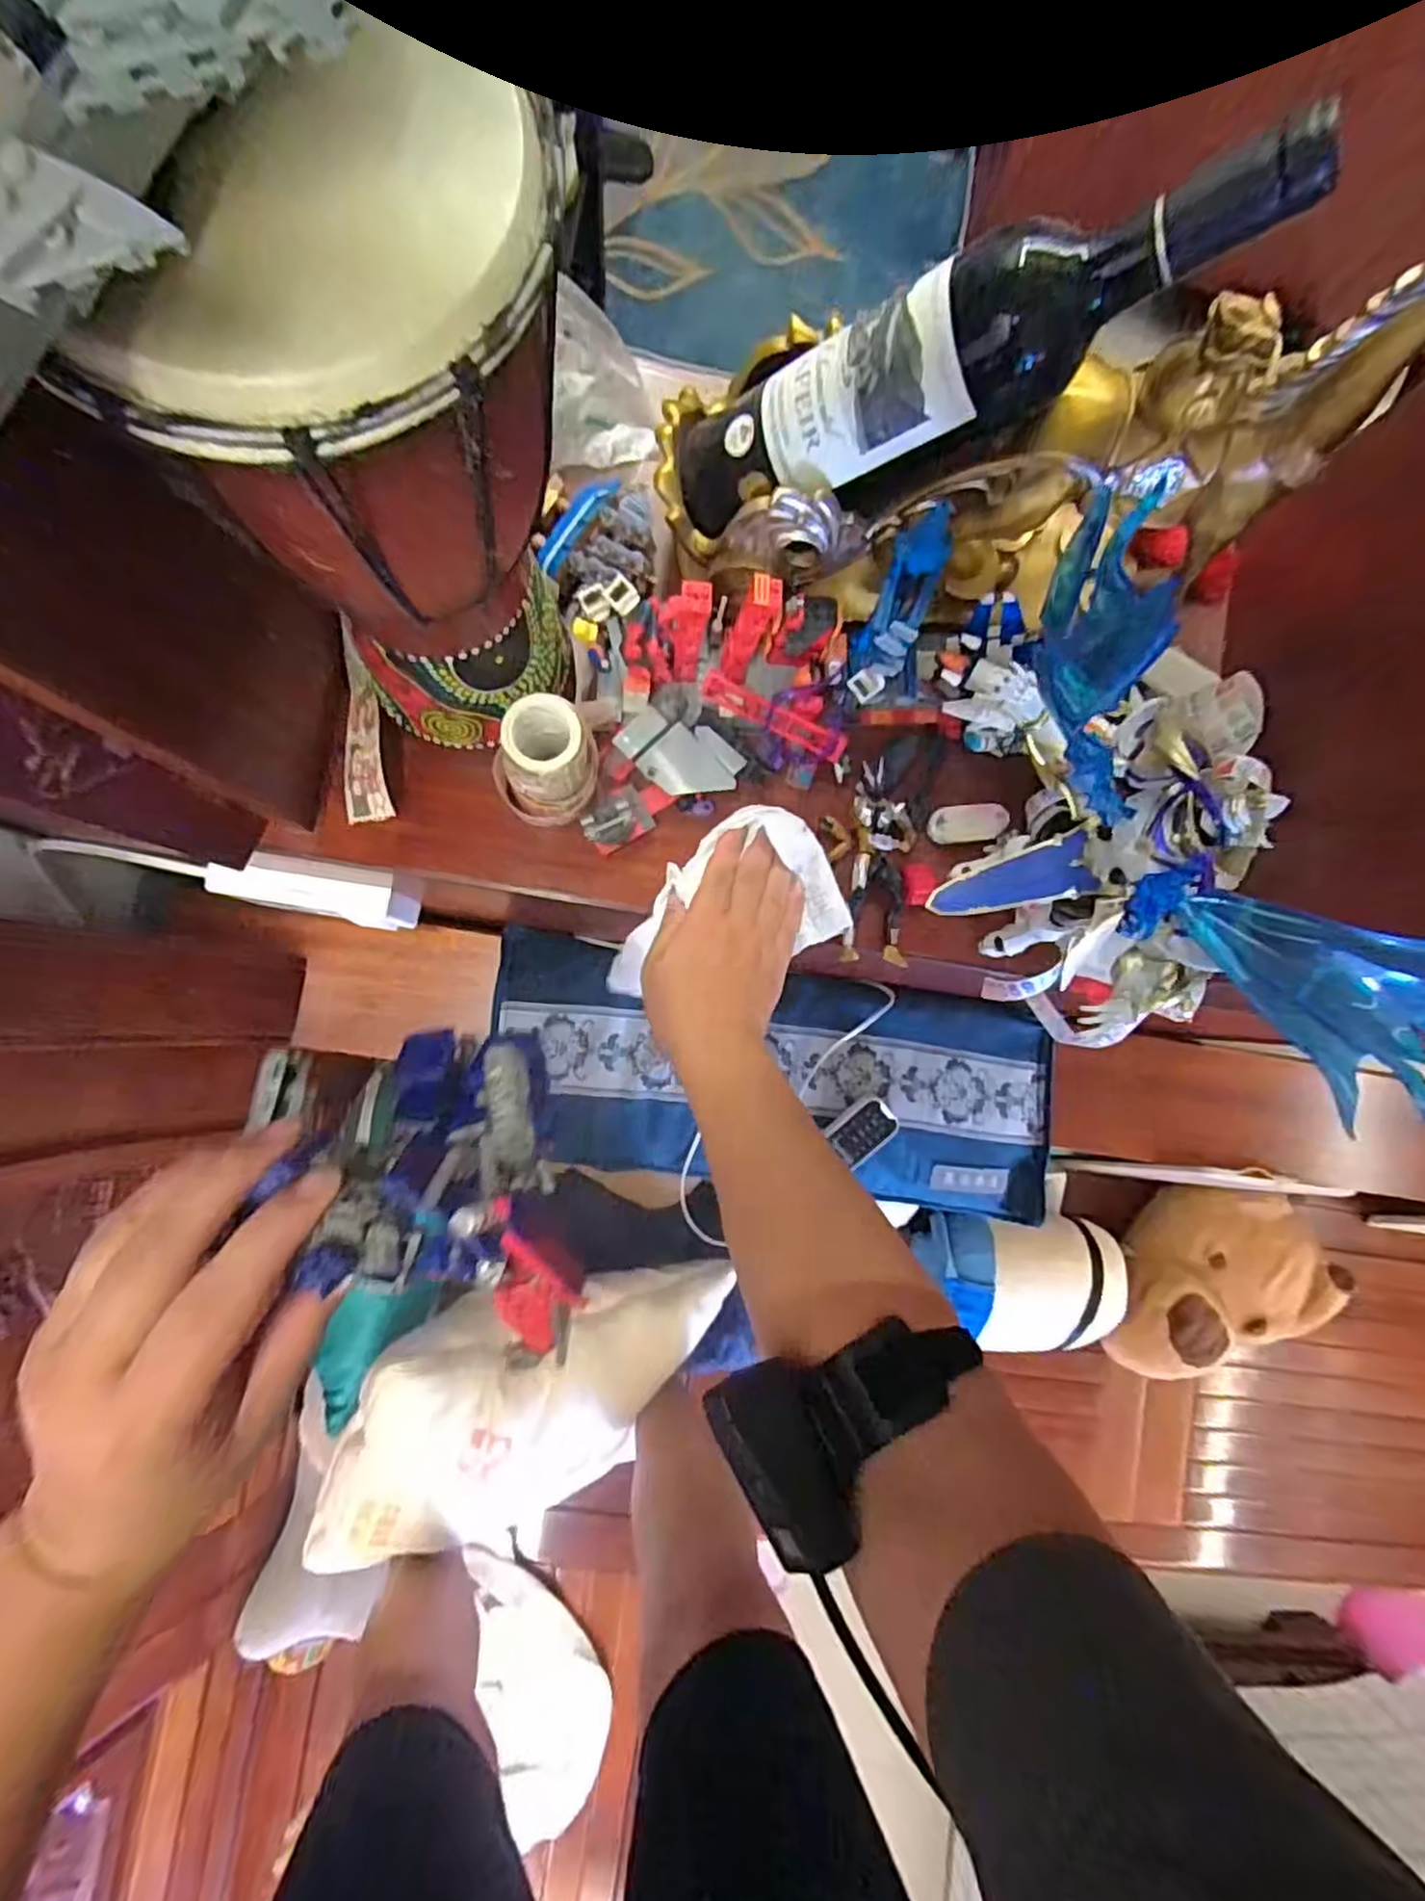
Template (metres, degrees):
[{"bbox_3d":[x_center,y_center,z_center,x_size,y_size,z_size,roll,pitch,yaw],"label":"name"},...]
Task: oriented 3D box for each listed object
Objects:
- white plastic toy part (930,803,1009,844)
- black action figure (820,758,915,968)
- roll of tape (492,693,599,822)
[{"bbox_3d":[0.177,-0.088,0.503,0.056,0.006,0.025,-6,87,-8],"label":"white plastic toy part"},{"bbox_3d":[0.109,-0.055,0.484,0.059,0.025,0.128,-7,88,-8],"label":"black action figure"},{"bbox_3d":[-0.095,-0.108,0.427,0.049,0.071,0.054,22,84,-6],"label":"roll of tape"}]

